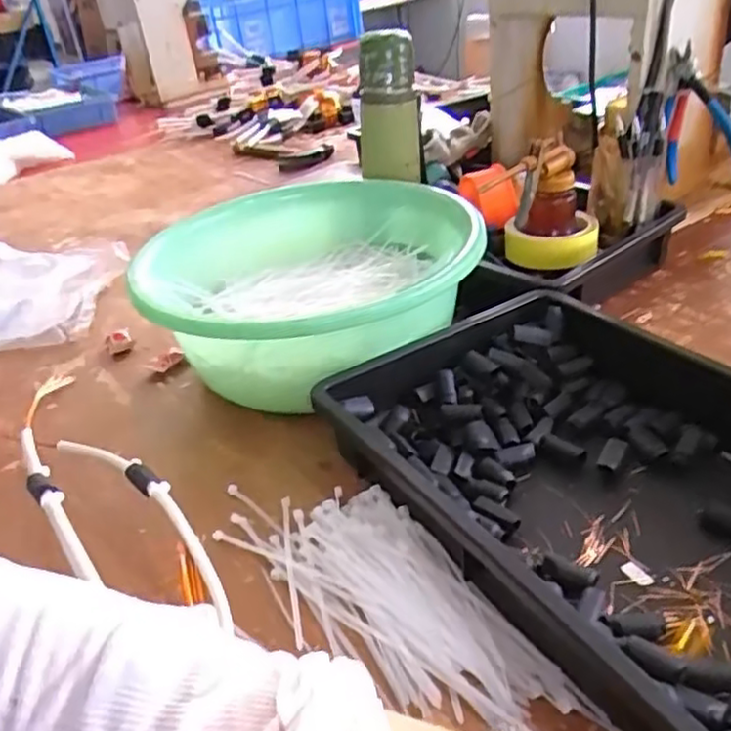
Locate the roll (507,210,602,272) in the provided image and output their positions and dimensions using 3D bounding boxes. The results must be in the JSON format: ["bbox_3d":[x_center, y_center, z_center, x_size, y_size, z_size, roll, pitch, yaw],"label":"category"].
[{"bbox_3d":[0.197,-0.136,0.747,0.093,0.038,0.093,1,32,13],"label":"roll"}]

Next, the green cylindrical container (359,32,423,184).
[{"bbox_3d":[0.028,-0.247,0.800,0.066,0.233,0.066,-4,32,5],"label":"green cylindrical container"}]

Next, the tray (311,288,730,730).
[{"bbox_3d":[0.174,0.066,0.470,0.281,0.063,0.370,-24,35,-25],"label":"tray"}]

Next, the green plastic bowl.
[{"bbox_3d":[-0.051,-0.063,0.659,0.300,0.120,0.303,-5,31,3],"label":"green plastic bowl"}]

